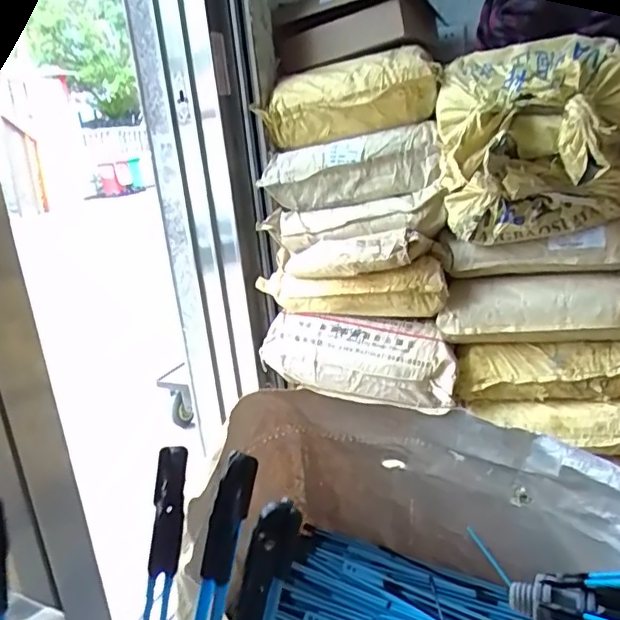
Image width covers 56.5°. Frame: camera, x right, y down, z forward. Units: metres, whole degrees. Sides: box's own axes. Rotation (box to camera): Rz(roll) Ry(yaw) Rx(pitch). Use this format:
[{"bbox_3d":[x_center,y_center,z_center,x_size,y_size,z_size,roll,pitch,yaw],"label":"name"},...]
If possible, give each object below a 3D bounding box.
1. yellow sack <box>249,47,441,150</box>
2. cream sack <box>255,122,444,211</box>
[{"bbox_3d":[0.082,-0.456,1.265,0.402,0.153,0.127,1,19,25],"label":"yellow sack"},{"bbox_3d":[0.093,-0.311,1.292,0.415,0.140,0.107,4,20,30],"label":"cream sack"}]

